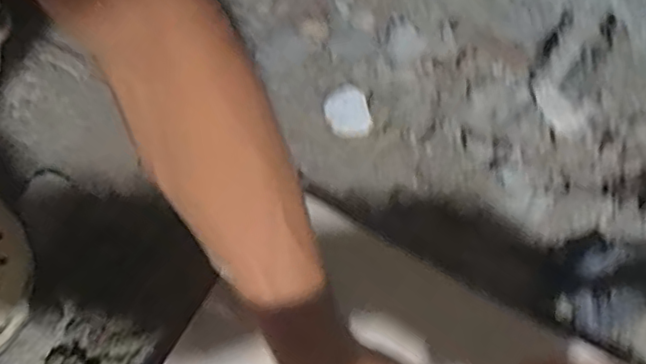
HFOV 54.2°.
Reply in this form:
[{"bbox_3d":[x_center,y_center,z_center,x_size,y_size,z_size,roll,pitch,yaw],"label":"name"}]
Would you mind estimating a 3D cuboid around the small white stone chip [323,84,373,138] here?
[{"bbox_3d":[0.022,-0.066,0.593,0.039,0.004,0.054,-16,67,-9],"label":"small white stone chip"}]

